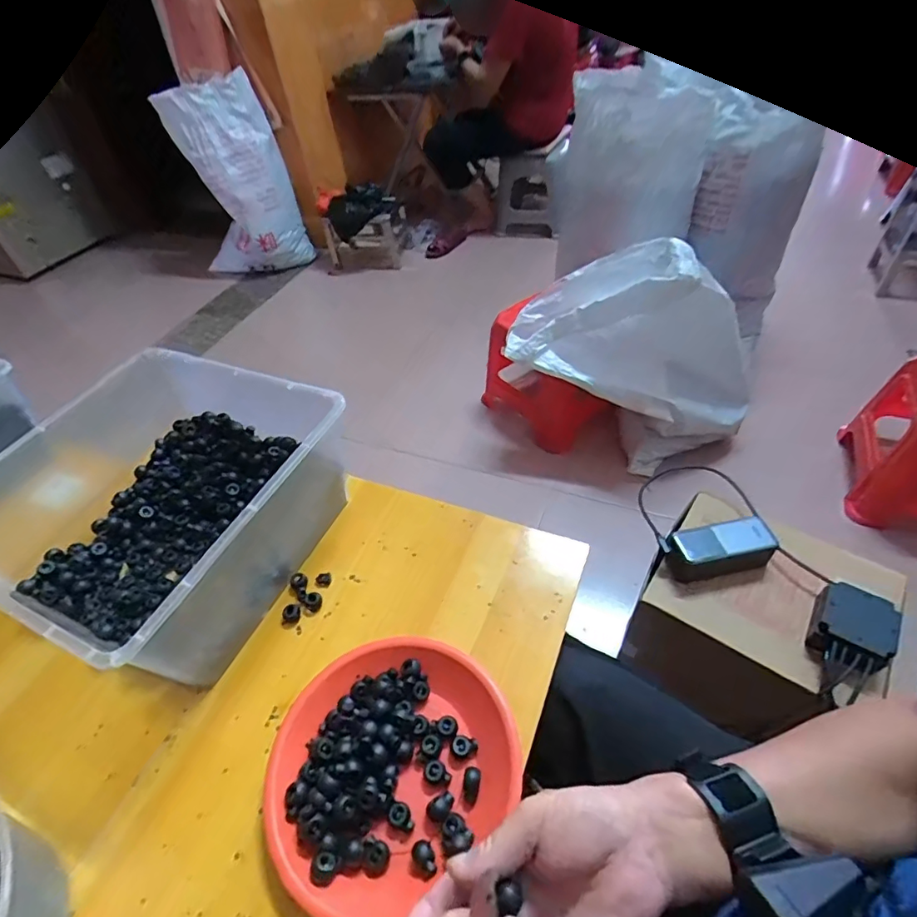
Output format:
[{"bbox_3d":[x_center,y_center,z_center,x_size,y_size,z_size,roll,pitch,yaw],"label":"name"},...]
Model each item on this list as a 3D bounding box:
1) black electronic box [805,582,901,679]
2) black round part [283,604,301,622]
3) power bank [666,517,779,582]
[{"bbox_3d":[0.477,0.207,0.621,0.076,0.052,0.089,27,56,28],"label":"black electronic box"},{"bbox_3d":[-0.170,0.158,0.522,0.017,0.010,0.016,-3,47,4],"label":"black round part"},{"bbox_3d":[0.361,0.127,0.717,0.129,0.067,0.055,-8,47,-1],"label":"power bank"}]

